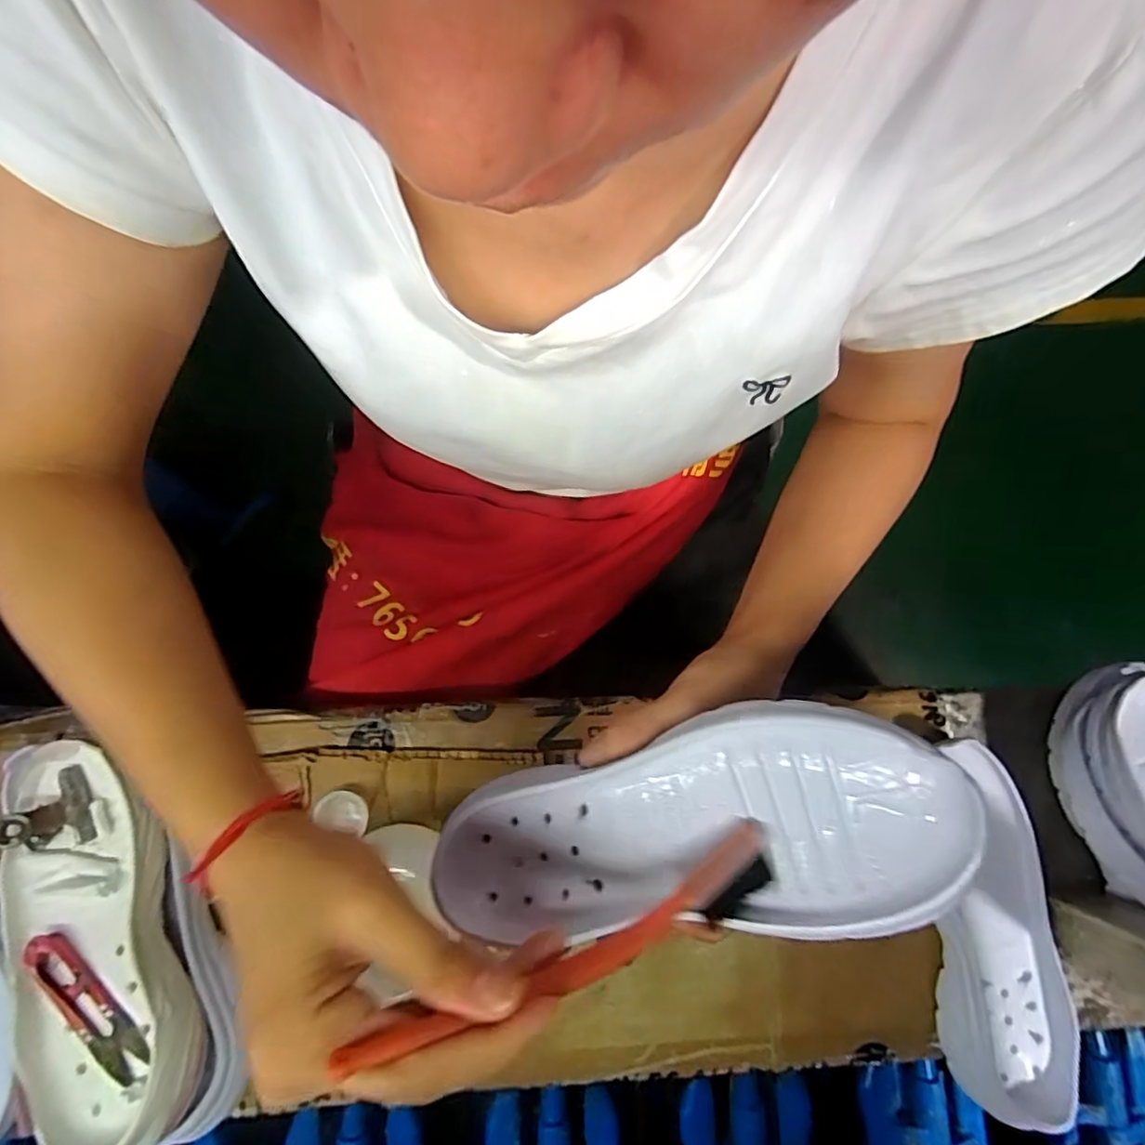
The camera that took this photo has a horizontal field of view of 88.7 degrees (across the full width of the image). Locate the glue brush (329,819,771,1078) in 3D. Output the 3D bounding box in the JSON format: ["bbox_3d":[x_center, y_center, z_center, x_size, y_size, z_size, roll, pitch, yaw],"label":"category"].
[{"bbox_3d":[0.007,0.132,0.210,0.165,0.011,0.028,-9,78,-26],"label":"glue brush"}]

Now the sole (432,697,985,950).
[{"bbox_3d":[0.039,0.113,0.255,0.227,0.028,0.083,-18,79,21],"label":"sole"}]

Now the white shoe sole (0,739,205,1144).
[{"bbox_3d":[-0.288,0.209,0.343,0.096,0.052,0.229,-22,80,-5],"label":"white shoe sole"}]

